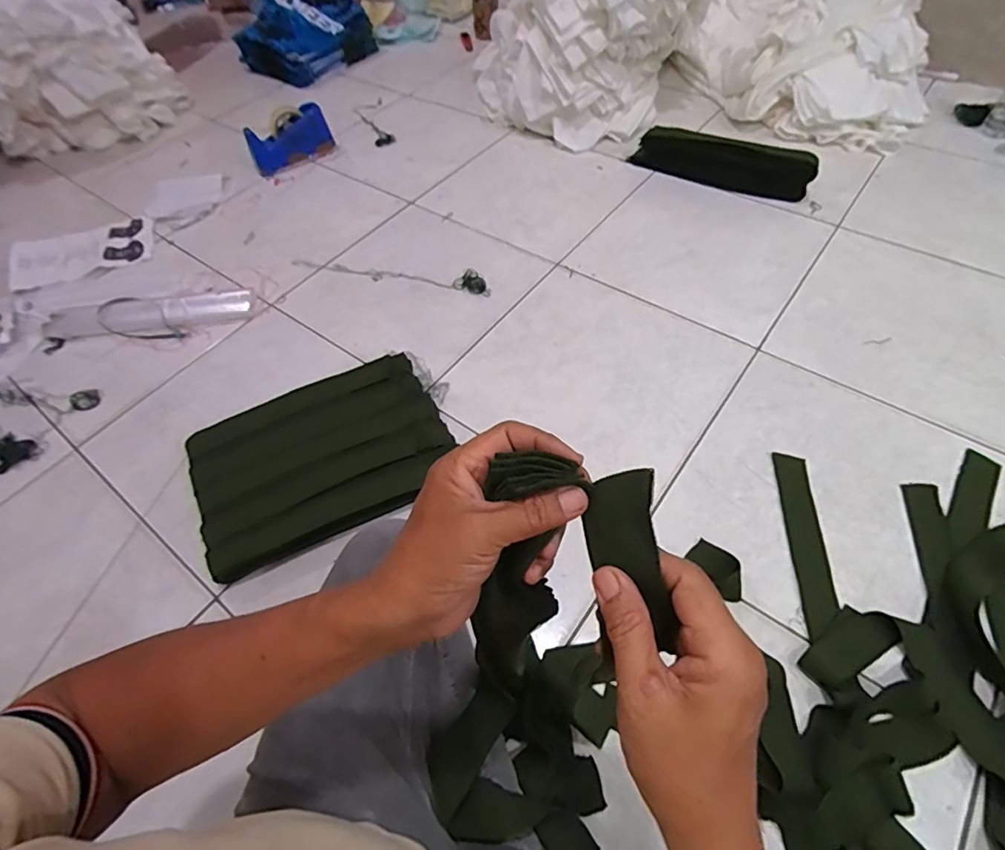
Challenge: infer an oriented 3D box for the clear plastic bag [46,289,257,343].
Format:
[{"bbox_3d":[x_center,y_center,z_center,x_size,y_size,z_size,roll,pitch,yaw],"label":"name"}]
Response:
[{"bbox_3d":[-0.707,-0.222,1.029,0.417,0.034,0.073,-5,56,1],"label":"clear plastic bag"}]

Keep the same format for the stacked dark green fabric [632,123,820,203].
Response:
[{"bbox_3d":[0.475,-0.577,1.122,0.380,0.085,0.058,18,60,16],"label":"stacked dark green fabric"}]

